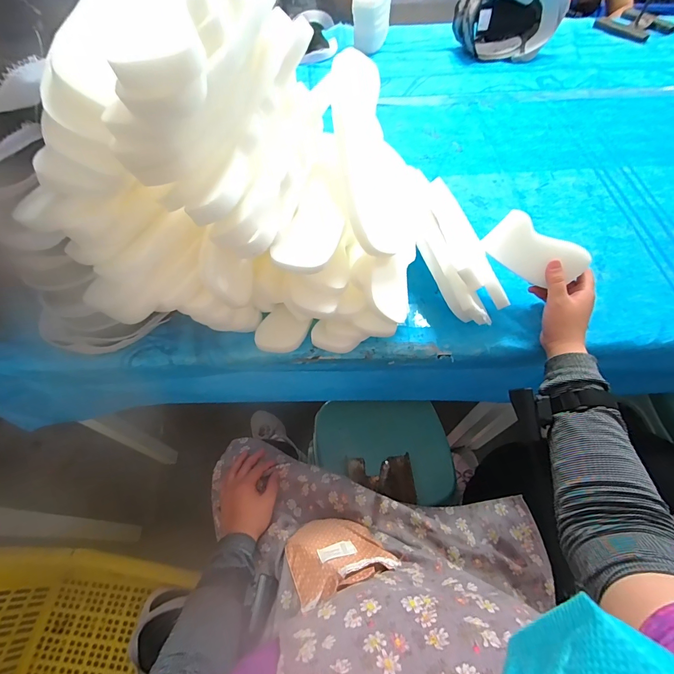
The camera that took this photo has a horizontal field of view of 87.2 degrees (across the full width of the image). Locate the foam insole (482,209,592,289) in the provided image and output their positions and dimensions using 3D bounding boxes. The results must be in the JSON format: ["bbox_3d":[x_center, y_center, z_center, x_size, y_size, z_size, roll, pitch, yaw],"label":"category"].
[{"bbox_3d":[0.279,-0.120,0.502,0.130,0.069,0.023,37,28,10],"label":"foam insole"}]

